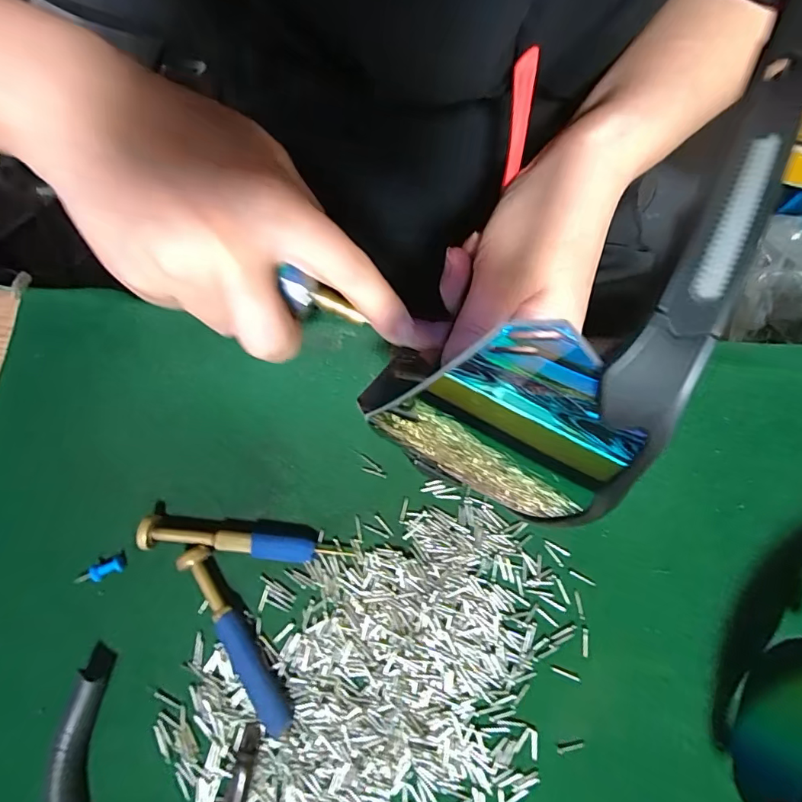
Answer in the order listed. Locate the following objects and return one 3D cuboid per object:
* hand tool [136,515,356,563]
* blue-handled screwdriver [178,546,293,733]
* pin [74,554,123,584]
[{"bbox_3d":[-0.071,0.064,0.219,0.092,0.015,0.013,4,78,3],"label":"hand tool"},{"bbox_3d":[-0.073,0.104,0.212,0.012,0.011,0.085,-33,79,-6],"label":"blue-handled screwdriver"},{"bbox_3d":[-0.139,0.079,0.222,0.022,0.007,0.008,-21,78,-3],"label":"pin"}]

